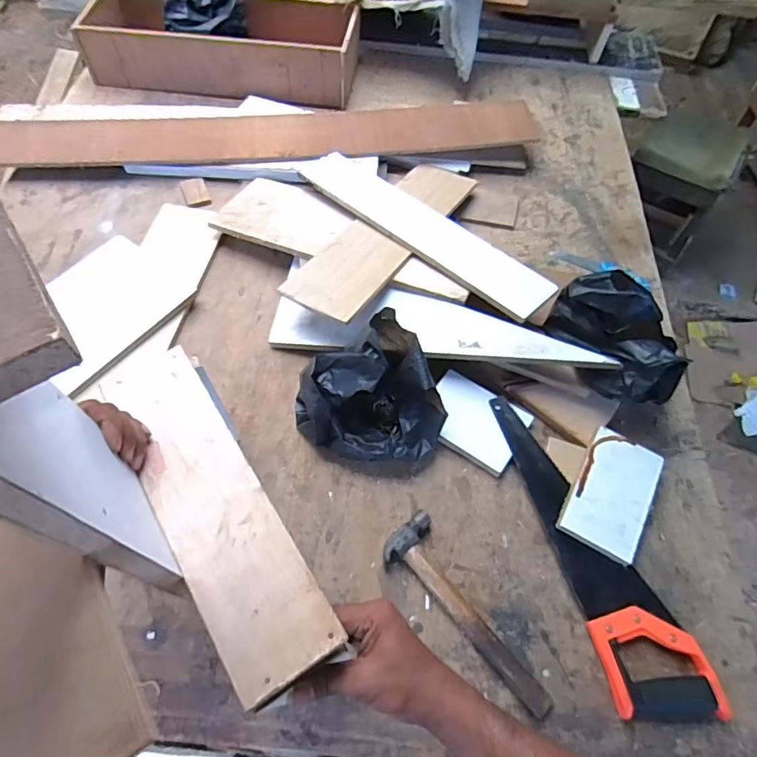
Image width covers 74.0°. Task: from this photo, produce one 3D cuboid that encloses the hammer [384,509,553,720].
[{"bbox_3d":[0.101,0.284,0.603,0.070,0.029,0.251,-31,66,-18],"label":"hammer"}]

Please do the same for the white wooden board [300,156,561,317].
[{"bbox_3d":[0.068,-0.259,0.856,0.112,0.014,0.497,-37,65,-27],"label":"white wooden board"}]

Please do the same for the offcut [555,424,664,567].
[{"bbox_3d":[0.313,0.150,0.671,0.098,0.009,0.164,28,65,13],"label":"offcut"}]

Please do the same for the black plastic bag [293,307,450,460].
[{"bbox_3d":[-0.010,0.032,0.684,0.174,0.140,0.177,-28,62,-19],"label":"black plastic bag"}]

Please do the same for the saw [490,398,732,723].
[{"bbox_3d":[0.279,0.211,0.653,0.113,0.023,0.419,-13,62,-9],"label":"saw"}]

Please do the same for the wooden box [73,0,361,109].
[{"bbox_3d":[-0.333,-0.747,1.115,0.575,0.116,0.260,7,57,3],"label":"wooden box"}]

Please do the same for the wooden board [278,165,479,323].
[{"bbox_3d":[0.018,-0.250,0.853,0.127,0.014,0.442,25,53,18],"label":"wooden board"}]

